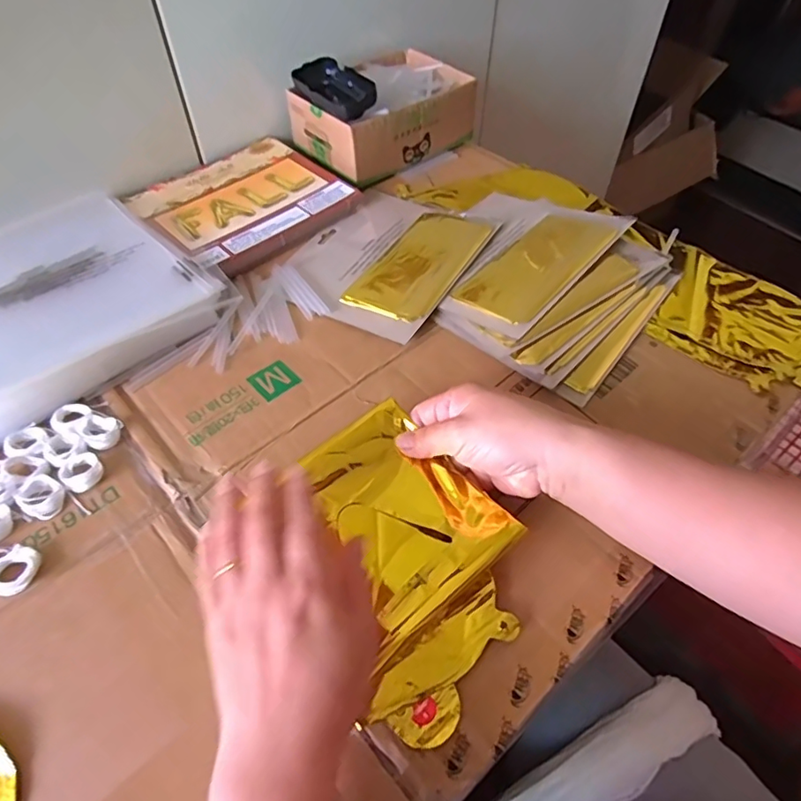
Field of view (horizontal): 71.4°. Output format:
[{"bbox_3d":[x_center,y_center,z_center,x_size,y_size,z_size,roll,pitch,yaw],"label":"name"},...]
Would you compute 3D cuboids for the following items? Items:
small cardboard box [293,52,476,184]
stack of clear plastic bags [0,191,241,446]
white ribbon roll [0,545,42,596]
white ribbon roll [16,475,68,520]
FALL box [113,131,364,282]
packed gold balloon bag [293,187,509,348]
[{"bbox_3d":[-0.021,-0.336,0.642,0.184,0.080,0.135,-32,59,-22],"label":"small cardboard box"},{"bbox_3d":[-0.305,-0.094,0.488,0.238,0.027,0.217,39,62,25],"label":"stack of clear plastic bags"},{"bbox_3d":[-0.240,0.107,0.348,0.025,0.007,0.030,32,59,21],"label":"white ribbon roll"},{"bbox_3d":[-0.245,0.065,0.380,0.030,0.007,0.026,29,58,20],"label":"white ribbon roll"},{"bbox_3d":[-0.163,-0.212,0.583,0.193,0.020,0.172,-37,62,-25],"label":"FALL box"},{"bbox_3d":[-0.013,-0.145,0.535,0.159,0.020,0.191,25,57,17],"label":"packed gold balloon bag"}]

